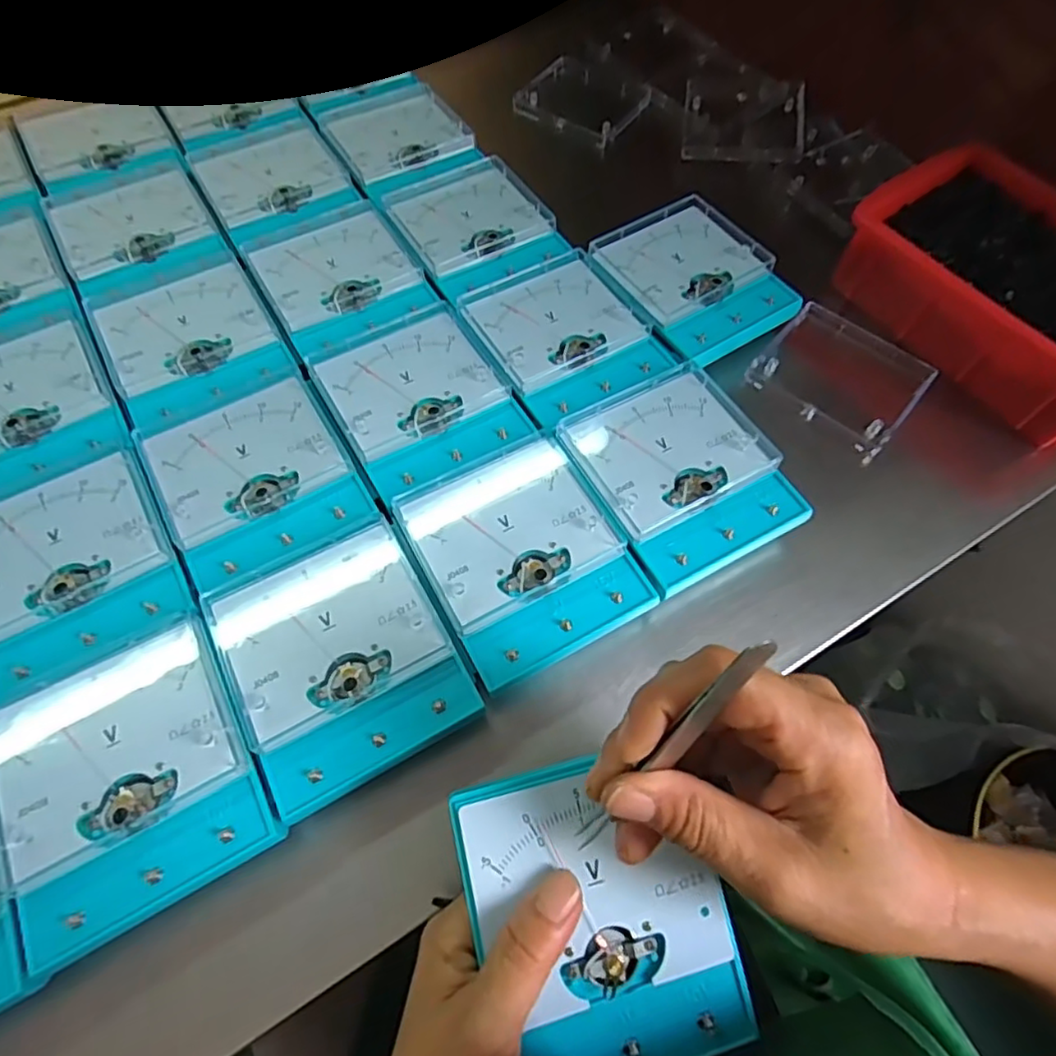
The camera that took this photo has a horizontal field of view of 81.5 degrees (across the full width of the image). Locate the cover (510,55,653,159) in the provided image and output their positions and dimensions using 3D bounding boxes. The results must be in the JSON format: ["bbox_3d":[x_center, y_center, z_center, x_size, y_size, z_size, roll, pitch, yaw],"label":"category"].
[{"bbox_3d":[0.053,-0.392,0.559,0.102,0.014,0.094,33,67,14],"label":"cover"}]

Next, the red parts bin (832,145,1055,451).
[{"bbox_3d":[0.323,-0.161,0.409,0.128,0.062,0.205,-32,69,-17],"label":"red parts bin"}]

